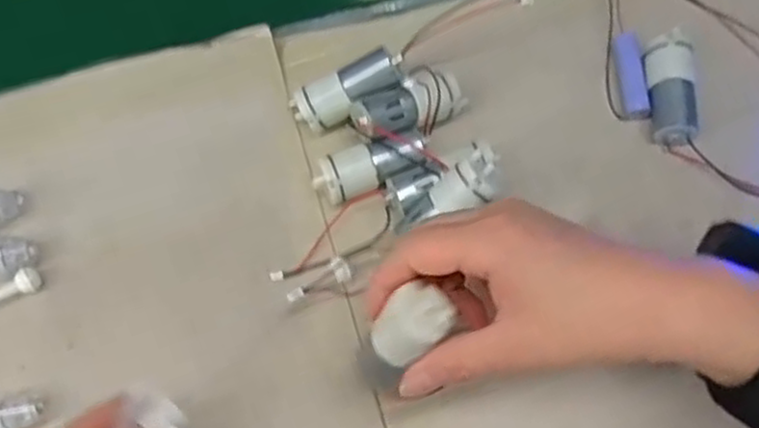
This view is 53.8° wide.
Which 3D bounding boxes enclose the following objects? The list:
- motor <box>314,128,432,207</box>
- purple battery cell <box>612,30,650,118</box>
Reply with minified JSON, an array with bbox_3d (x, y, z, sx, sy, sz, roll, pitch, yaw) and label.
[{"bbox_3d":[-0.003,-0.026,0.407,0.064,0.031,0.024,-19,69,-6],"label":"motor"},{"bbox_3d":[0.145,-0.081,0.433,0.014,0.012,0.053,-4,68,0],"label":"purple battery cell"}]

